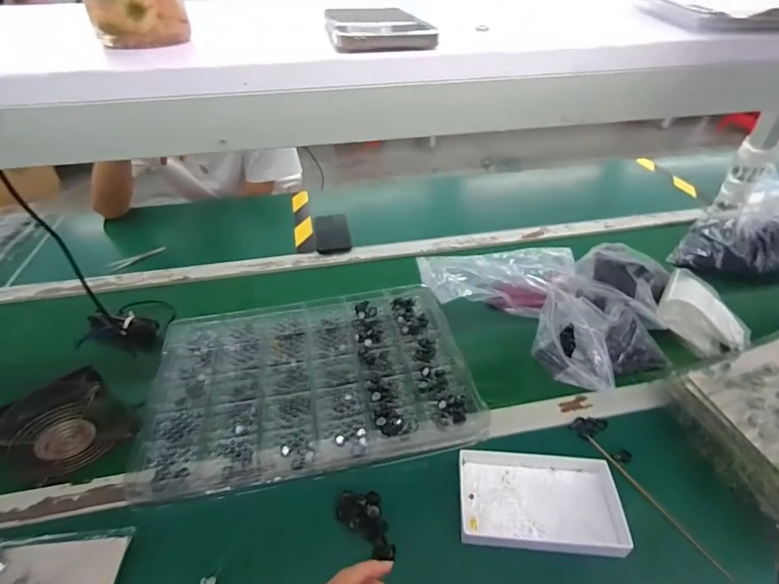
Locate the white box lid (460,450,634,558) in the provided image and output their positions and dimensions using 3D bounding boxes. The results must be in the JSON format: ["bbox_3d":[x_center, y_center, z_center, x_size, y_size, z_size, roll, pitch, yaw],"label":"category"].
[{"bbox_3d":[0.174,0.239,0.507,0.177,0.021,0.111,3,40,4],"label":"white box lid"}]

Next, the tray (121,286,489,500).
[{"bbox_3d":[-0.114,0.117,0.645,0.438,0.029,0.310,-8,40,-8],"label":"tray"}]

